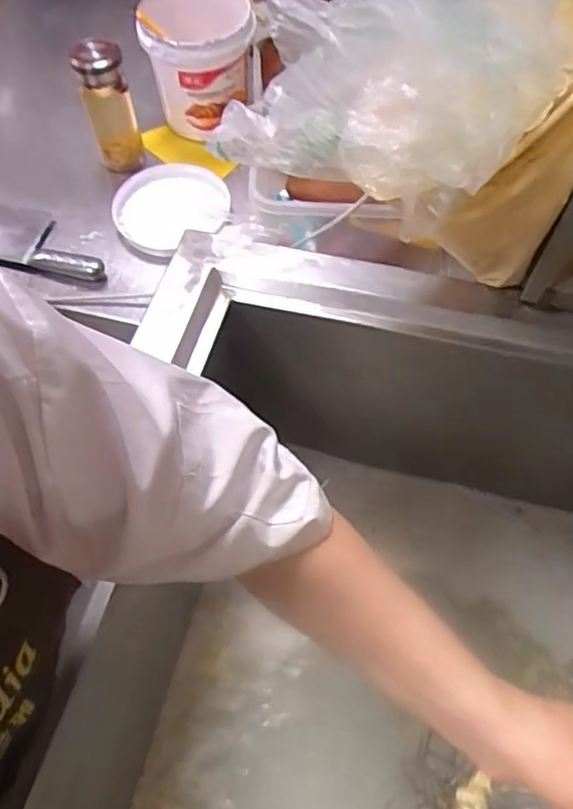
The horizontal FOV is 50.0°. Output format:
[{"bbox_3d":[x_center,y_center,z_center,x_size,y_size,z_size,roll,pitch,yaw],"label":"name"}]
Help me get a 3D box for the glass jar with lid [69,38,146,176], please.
[{"bbox_3d":[-0.282,-0.468,0.987,0.074,0.181,0.084,-13,61,-6],"label":"glass jar with lid"}]

